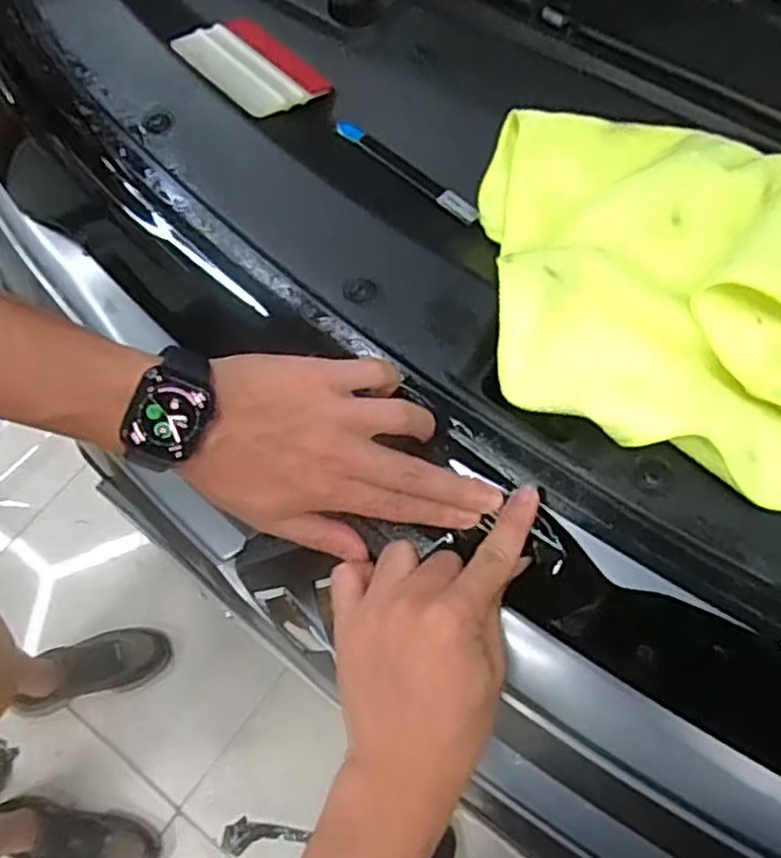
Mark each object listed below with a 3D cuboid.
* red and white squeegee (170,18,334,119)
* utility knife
[{"bbox_3d":[-0.104,-0.267,0.555,0.067,0.017,0.104,-42,70,-15],"label":"red and white squeegee"},{"bbox_3d":[0.011,-0.181,0.524,0.016,0.010,0.133,-42,70,-15],"label":"utility knife"}]

